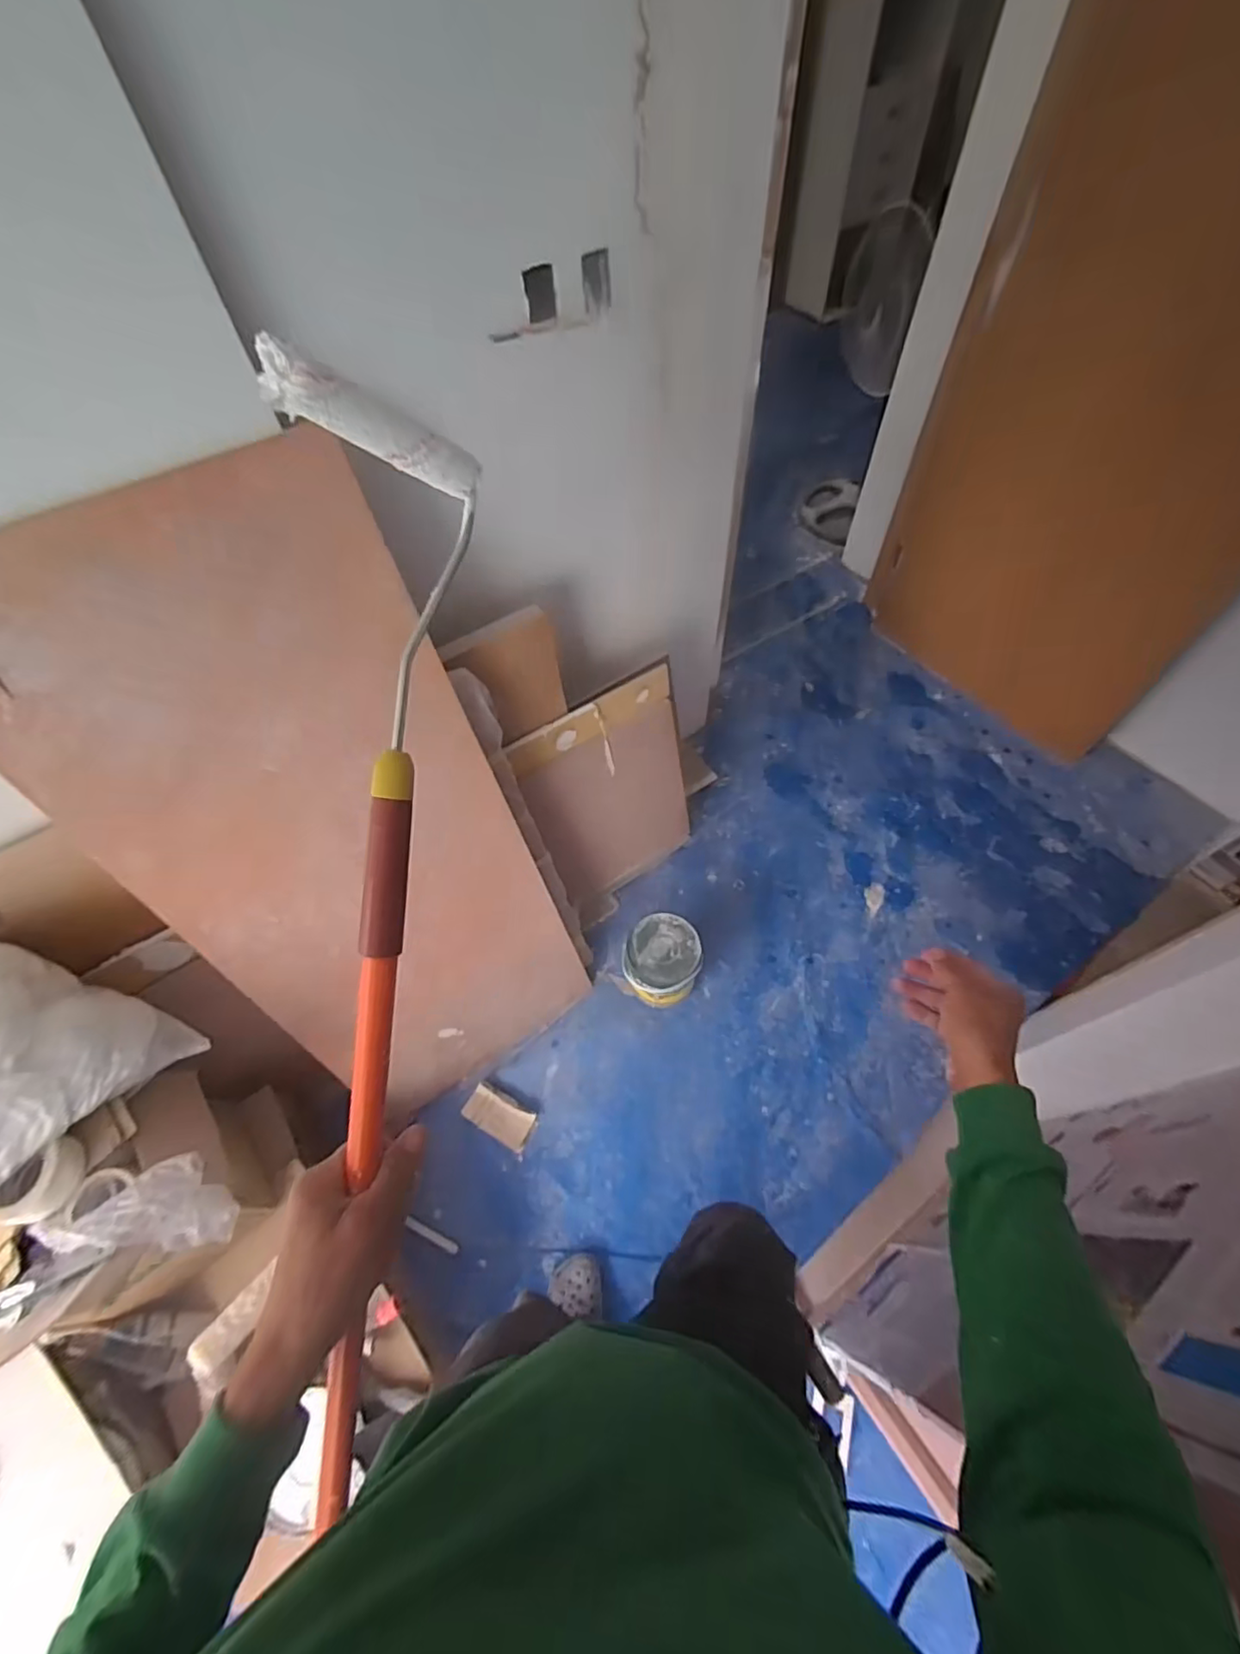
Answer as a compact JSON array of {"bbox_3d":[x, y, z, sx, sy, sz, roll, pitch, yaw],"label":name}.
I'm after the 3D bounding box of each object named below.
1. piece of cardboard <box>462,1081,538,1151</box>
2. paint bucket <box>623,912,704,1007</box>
[{"bbox_3d":[-0.261,0.633,1.335,0.156,0.011,0.077,31,64,4],"label":"piece of cardboard"},{"bbox_3d":[0.099,0.310,1.415,0.167,0.191,0.167,-1,59,2],"label":"paint bucket"}]

